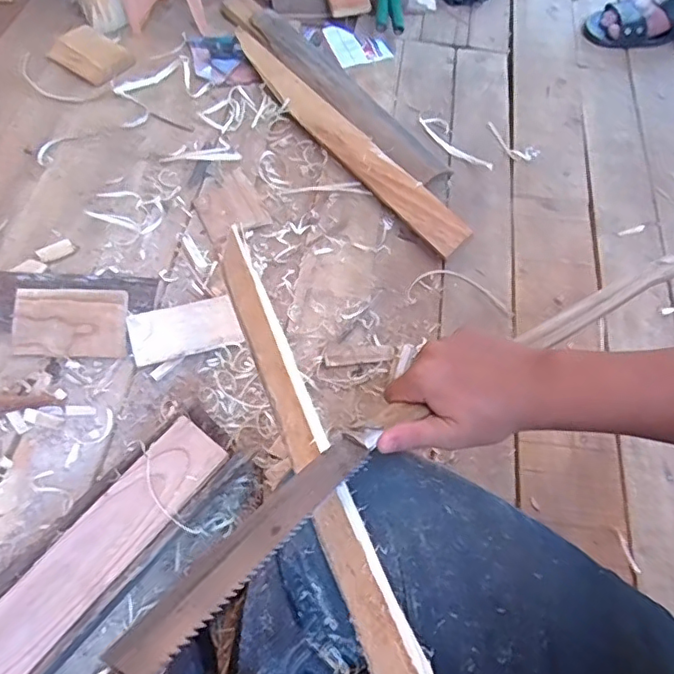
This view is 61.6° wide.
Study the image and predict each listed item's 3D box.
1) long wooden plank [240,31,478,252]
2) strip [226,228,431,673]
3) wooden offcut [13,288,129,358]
[{"bbox_3d":[-0.003,-0.294,0.814,0.053,0.046,0.522,-33,66,-21],"label":"long wooden plank"},{"bbox_3d":[0.004,0.125,0.372,0.029,0.037,0.512,-18,59,-14],"label":"strip"},{"bbox_3d":[-0.294,-0.016,0.628,0.122,0.009,0.075,2,91,-1],"label":"wooden offcut"}]

